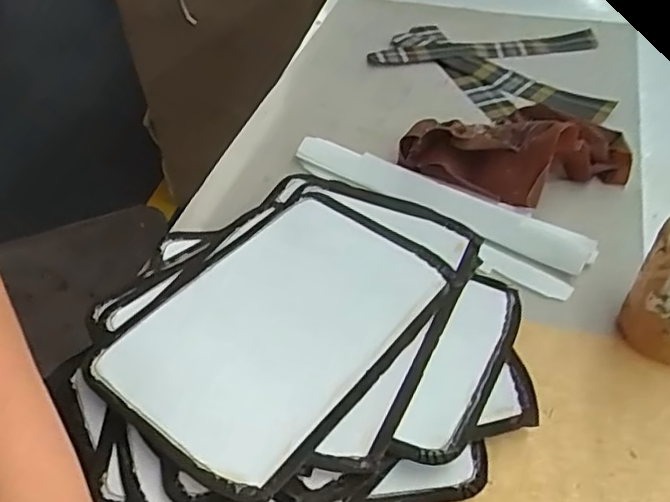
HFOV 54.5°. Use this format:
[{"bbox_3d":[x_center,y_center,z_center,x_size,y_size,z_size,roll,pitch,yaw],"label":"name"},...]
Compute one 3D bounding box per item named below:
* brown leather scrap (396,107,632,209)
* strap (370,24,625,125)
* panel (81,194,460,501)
[{"bbox_3d":[0.150,-0.084,0.544,0.191,0.059,0.086,7,45,11],"label":"brown leather scrap"},{"bbox_3d":[0.161,-0.196,0.698,0.239,0.024,0.150,8,45,9],"label":"strap"},{"bbox_3d":[-0.035,0.044,0.432,0.157,0.007,0.227,31,53,29],"label":"panel"}]

